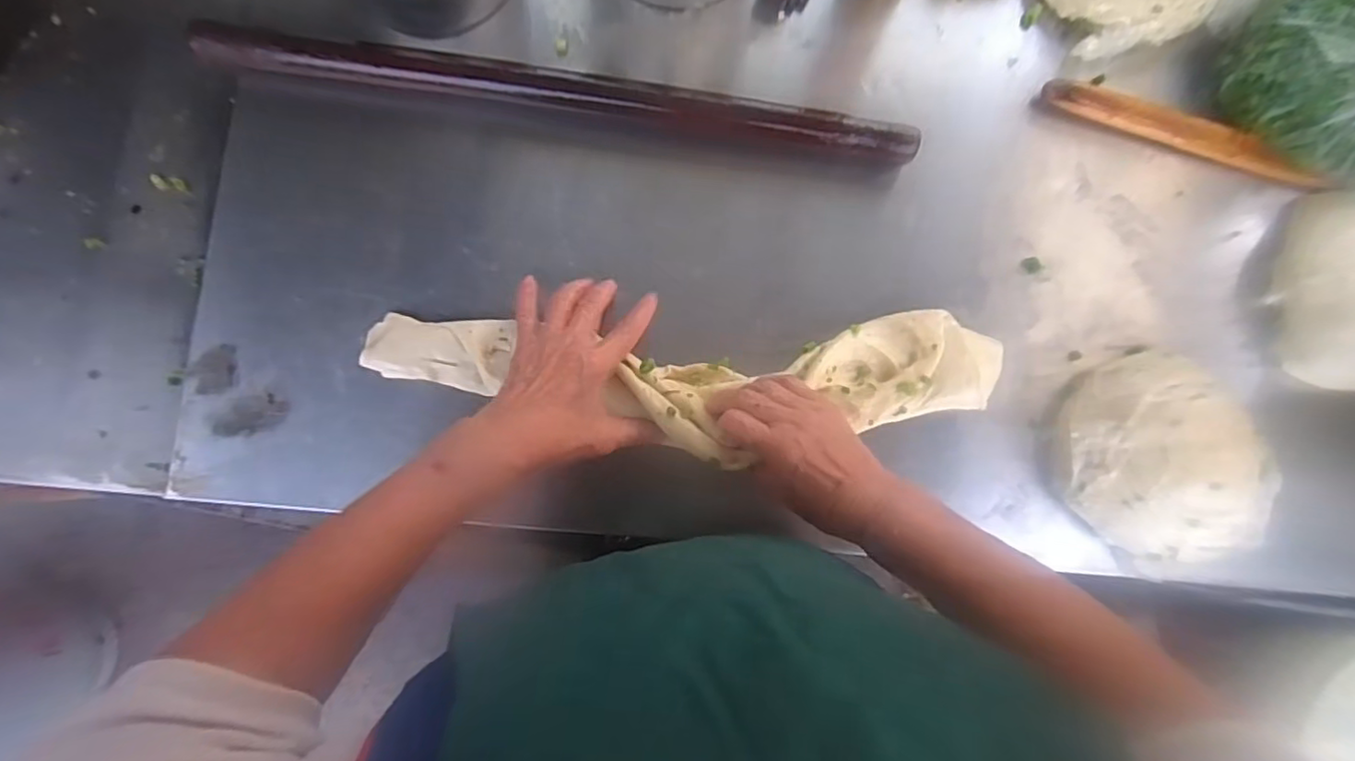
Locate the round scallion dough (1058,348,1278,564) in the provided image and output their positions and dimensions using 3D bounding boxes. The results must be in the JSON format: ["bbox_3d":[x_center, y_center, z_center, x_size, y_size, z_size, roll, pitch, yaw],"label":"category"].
[{"bbox_3d":[0.403,0.073,0.519,0.149,0.052,0.175,-31,86,-6],"label":"round scallion dough"}]

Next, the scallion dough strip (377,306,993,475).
[{"bbox_3d":[0.009,0.002,0.492,0.513,0.053,0.122,1,84,-2],"label":"scallion dough strip"}]

